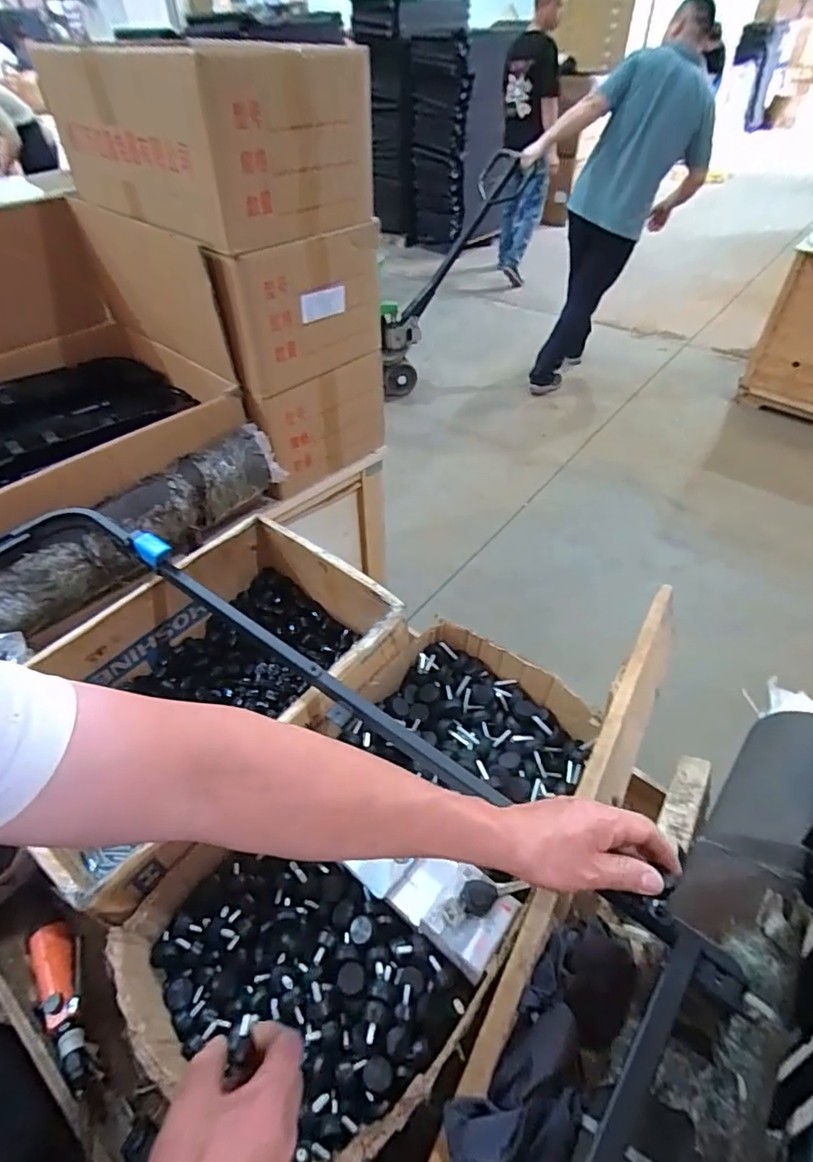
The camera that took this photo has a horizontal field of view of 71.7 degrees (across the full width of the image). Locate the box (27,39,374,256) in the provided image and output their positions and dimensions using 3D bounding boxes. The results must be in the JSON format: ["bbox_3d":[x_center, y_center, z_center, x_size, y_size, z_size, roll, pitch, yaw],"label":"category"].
[{"bbox_3d":[-0.375,-0.842,1.068,0.534,0.242,0.340,33,55,29],"label":"box"}]

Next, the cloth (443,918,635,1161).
[{"bbox_3d":[0.120,0.403,0.474,0.087,0.057,0.217,32,54,29],"label":"cloth"}]

